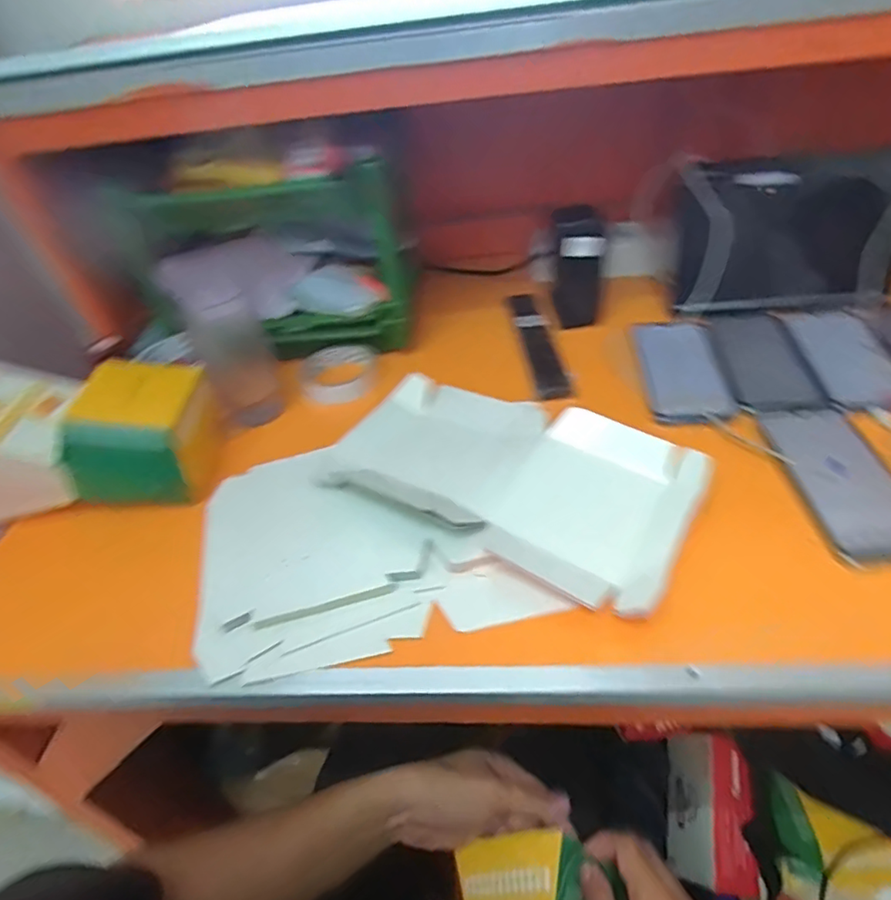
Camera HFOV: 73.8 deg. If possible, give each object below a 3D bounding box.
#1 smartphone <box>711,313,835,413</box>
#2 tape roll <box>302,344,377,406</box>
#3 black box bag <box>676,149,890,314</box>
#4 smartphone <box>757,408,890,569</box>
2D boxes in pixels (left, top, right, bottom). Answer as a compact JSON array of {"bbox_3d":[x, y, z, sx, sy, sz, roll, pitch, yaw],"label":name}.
[{"bbox_3d":[0.321,-0.093,0.601,0.078,0.011,0.139,-3,42,5],"label":"smartphone"},{"bbox_3d":[-0.123,-0.089,0.688,0.083,0.028,0.083,-4,42,4],"label":"tape roll"},{"bbox_3d":[0.371,-0.228,0.642,0.216,0.139,0.111,7,44,16],"label":"black box bag"},{"bbox_3d":[0.328,0.023,0.491,0.073,0.008,0.166,-5,42,2],"label":"smartphone"}]

